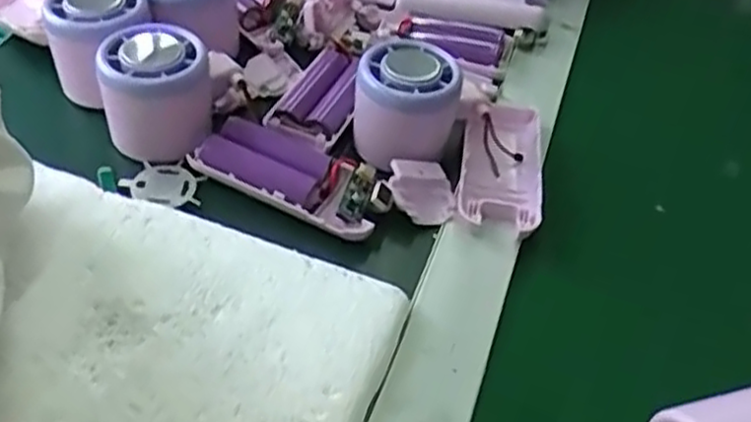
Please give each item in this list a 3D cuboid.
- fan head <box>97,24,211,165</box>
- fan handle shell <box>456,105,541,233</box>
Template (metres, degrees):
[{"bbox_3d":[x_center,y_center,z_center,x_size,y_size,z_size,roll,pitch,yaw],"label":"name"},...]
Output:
[{"bbox_3d":[-0.117,-0.066,0.399,0.054,0.048,0.056,-13,48,-18],"label":"fan head"},{"bbox_3d":[0.070,-0.031,0.419,0.043,0.022,0.098,10,45,3],"label":"fan handle shell"}]

